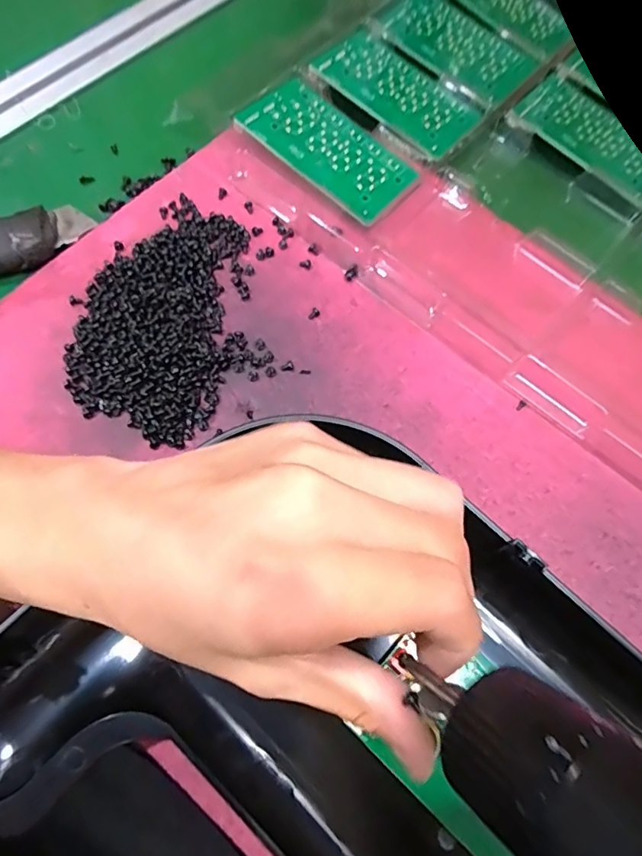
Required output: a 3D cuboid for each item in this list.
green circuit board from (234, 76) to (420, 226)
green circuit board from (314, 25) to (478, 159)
[{"bbox_3d":[0.005,-0.169,0.316,0.104,0.004,0.056,42,68,6],"label":"green circuit board"},{"bbox_3d":[0.049,-0.221,0.341,0.106,0.009,0.063,42,72,10],"label":"green circuit board"}]

